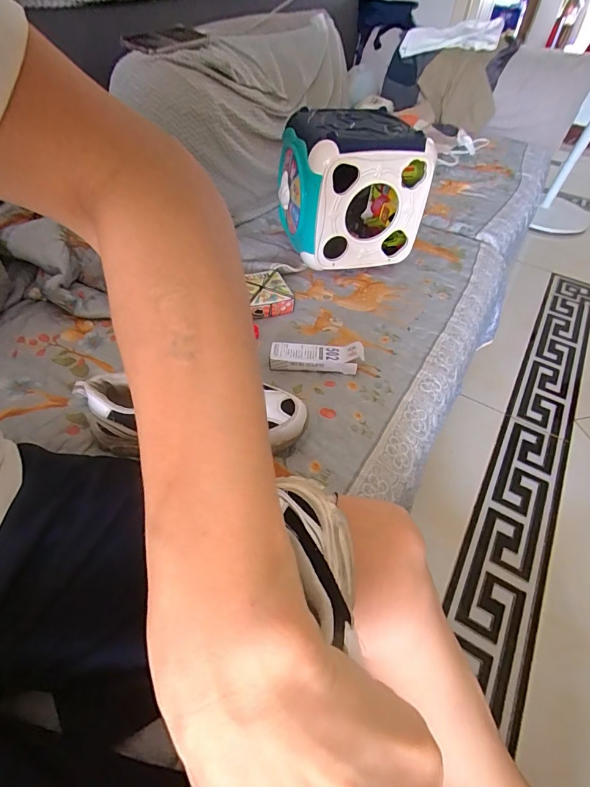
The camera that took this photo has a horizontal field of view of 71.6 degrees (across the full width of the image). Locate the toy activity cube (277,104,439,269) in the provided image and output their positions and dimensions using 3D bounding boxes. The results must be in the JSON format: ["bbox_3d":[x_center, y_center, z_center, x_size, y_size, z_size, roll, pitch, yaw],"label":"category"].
[{"bbox_3d":[0.091,-0.355,0.724,0.215,0.222,0.194,-7,50,-11],"label":"toy activity cube"}]

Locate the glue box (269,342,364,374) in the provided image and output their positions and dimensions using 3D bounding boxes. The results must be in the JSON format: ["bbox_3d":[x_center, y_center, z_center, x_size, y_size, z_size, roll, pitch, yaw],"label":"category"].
[{"bbox_3d":[0.029,-0.052,0.566,0.124,0.033,0.038,4,49,-1],"label":"glue box"}]

